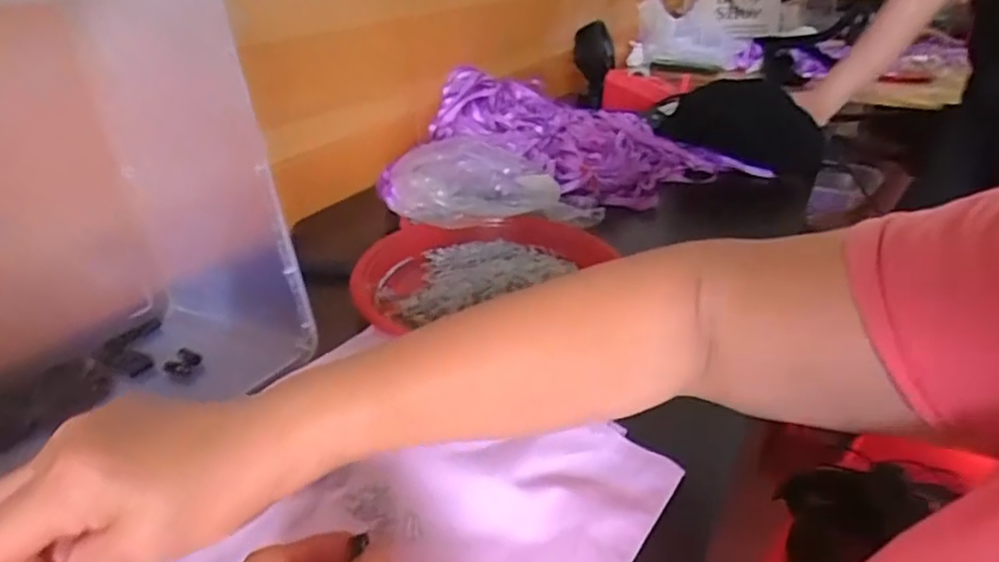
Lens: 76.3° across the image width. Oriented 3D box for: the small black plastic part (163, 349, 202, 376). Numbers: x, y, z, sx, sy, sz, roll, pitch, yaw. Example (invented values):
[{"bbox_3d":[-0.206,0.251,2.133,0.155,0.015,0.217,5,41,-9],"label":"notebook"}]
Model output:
[{"bbox_3d":[-0.237,0.061,0.473,0.021,0.007,0.024,14,33,24],"label":"small black plastic part"}]

